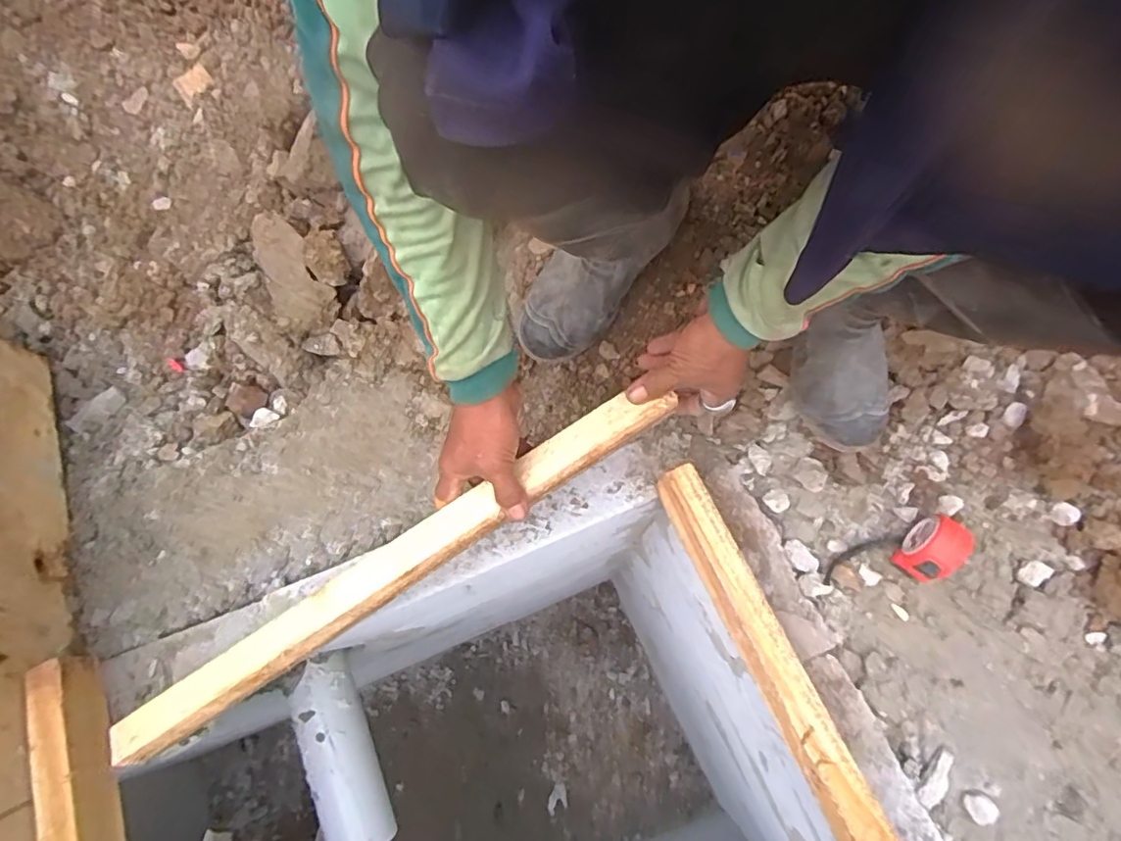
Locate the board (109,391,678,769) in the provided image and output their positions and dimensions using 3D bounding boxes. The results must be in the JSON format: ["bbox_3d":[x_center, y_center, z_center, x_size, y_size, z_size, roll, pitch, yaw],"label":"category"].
[{"bbox_3d":[-0.157,0.140,0.537,0.585,0.031,0.049,-33,72,-1],"label":"board"}]

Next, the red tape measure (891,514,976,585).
[{"bbox_3d":[0.376,0.126,0.562,0.040,0.065,0.062,40,76,15],"label":"red tape measure"}]

